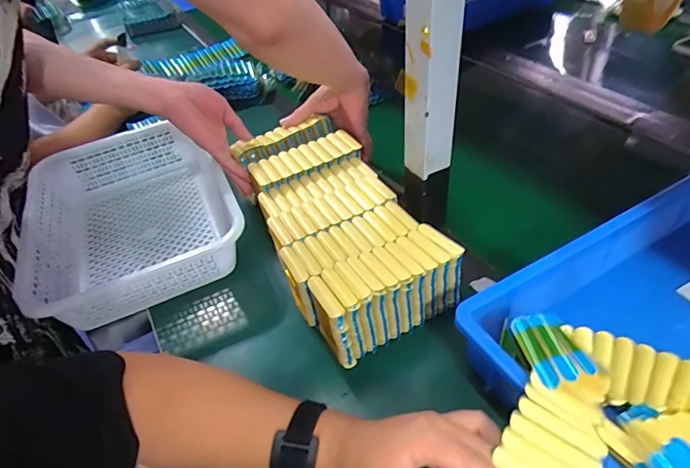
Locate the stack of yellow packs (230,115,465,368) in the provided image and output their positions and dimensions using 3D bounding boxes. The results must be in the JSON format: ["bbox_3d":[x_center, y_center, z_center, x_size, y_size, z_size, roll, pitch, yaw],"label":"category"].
[{"bbox_3d":[-0.024,-0.027,0.596,0.167,0.082,0.384,-22,45,-15],"label":"stack of yellow packs"}]

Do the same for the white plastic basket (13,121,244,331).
[{"bbox_3d":[-0.298,-0.023,0.642,0.238,0.096,0.345,-24,46,-17],"label":"white plastic basket"}]

